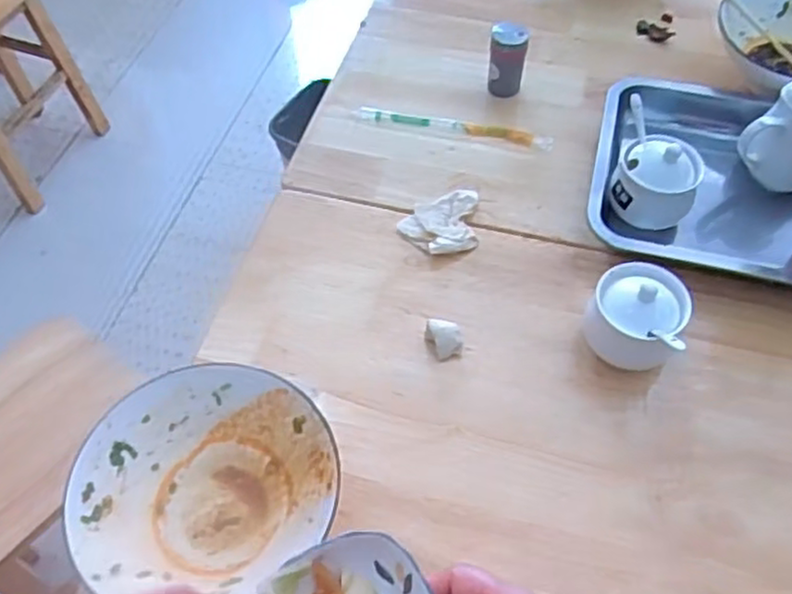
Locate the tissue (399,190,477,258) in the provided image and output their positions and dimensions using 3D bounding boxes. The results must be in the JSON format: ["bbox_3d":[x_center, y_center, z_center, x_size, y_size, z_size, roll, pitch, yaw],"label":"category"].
[{"bbox_3d":[0.053,-0.079,0.775,0.092,0.016,0.075,-17,53,-15],"label":"tissue"}]

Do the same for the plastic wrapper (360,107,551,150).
[{"bbox_3d":[0.070,-0.208,0.870,0.238,0.010,0.029,13,52,8],"label":"plastic wrapper"}]

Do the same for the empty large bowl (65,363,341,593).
[{"bbox_3d":[-0.143,0.154,0.577,0.193,0.082,0.179,1,51,-2],"label":"empty large bowl"}]

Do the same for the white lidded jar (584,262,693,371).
[{"bbox_3d":[0.218,0.025,0.654,0.089,0.085,0.078,31,60,20],"label":"white lidded jar"}]

